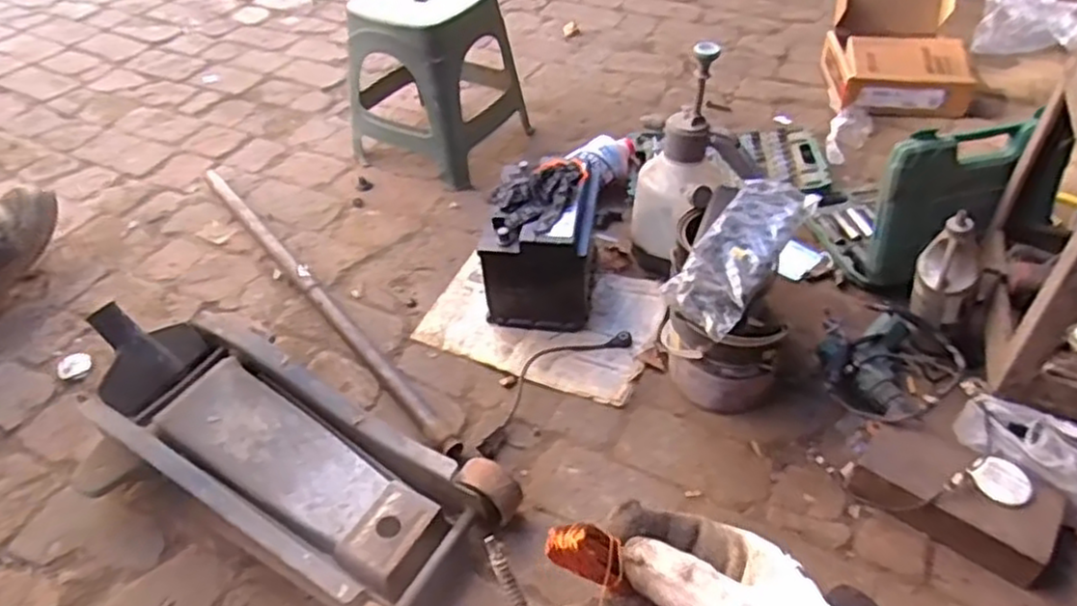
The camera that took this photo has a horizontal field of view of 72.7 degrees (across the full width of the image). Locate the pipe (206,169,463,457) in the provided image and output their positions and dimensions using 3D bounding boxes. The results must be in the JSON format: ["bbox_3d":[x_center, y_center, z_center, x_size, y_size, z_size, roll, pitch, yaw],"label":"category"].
[{"bbox_3d":[-0.394,-0.020,1.275,0.027,0.028,0.866,-31,51,-26],"label":"pipe"}]

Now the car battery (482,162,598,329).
[{"bbox_3d":[0.008,-0.092,1.210,0.167,0.187,0.207,6,47,8],"label":"car battery"}]

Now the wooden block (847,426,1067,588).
[{"bbox_3d":[0.540,0.247,0.950,0.231,0.061,0.121,29,54,26],"label":"wooden block"}]

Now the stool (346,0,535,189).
[{"bbox_3d":[-0.212,-0.465,1.488,0.272,0.326,0.272,22,51,21],"label":"stool"}]

